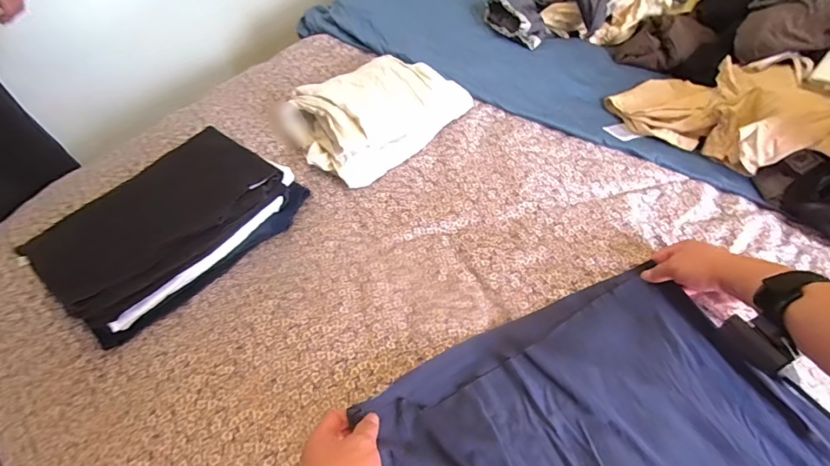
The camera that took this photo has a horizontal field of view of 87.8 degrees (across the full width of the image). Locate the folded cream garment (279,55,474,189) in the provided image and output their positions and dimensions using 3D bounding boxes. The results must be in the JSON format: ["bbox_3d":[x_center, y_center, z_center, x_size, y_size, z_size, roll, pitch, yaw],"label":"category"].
[{"bbox_3d":[-0.064,-0.213,0.740,0.293,0.074,0.199,-35,58,-21],"label":"folded cream garment"}]

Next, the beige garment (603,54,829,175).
[{"bbox_3d":[0.500,-0.183,0.631,0.194,0.140,0.367,-28,32,-17],"label":"beige garment"}]

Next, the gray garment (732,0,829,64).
[{"bbox_3d":[0.607,-0.309,0.635,0.086,0.061,0.216,-43,37,-26],"label":"gray garment"}]

